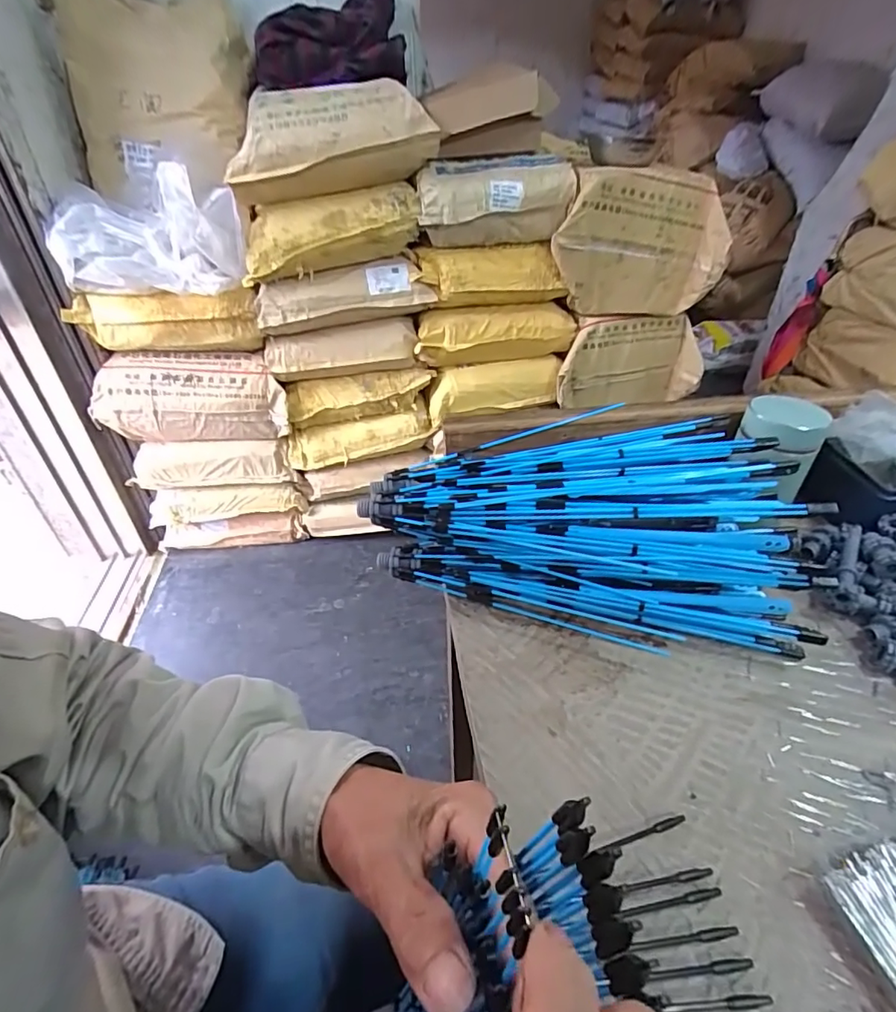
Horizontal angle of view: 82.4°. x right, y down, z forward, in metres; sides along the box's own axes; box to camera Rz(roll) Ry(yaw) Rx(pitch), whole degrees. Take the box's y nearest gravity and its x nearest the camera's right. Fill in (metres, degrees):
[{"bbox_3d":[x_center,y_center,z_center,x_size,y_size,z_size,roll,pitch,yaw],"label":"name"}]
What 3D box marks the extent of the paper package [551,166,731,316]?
[{"bbox_3d":[0.464,-0.645,1.278,0.417,0.310,0.118,-3,37,-2],"label":"paper package"}]

